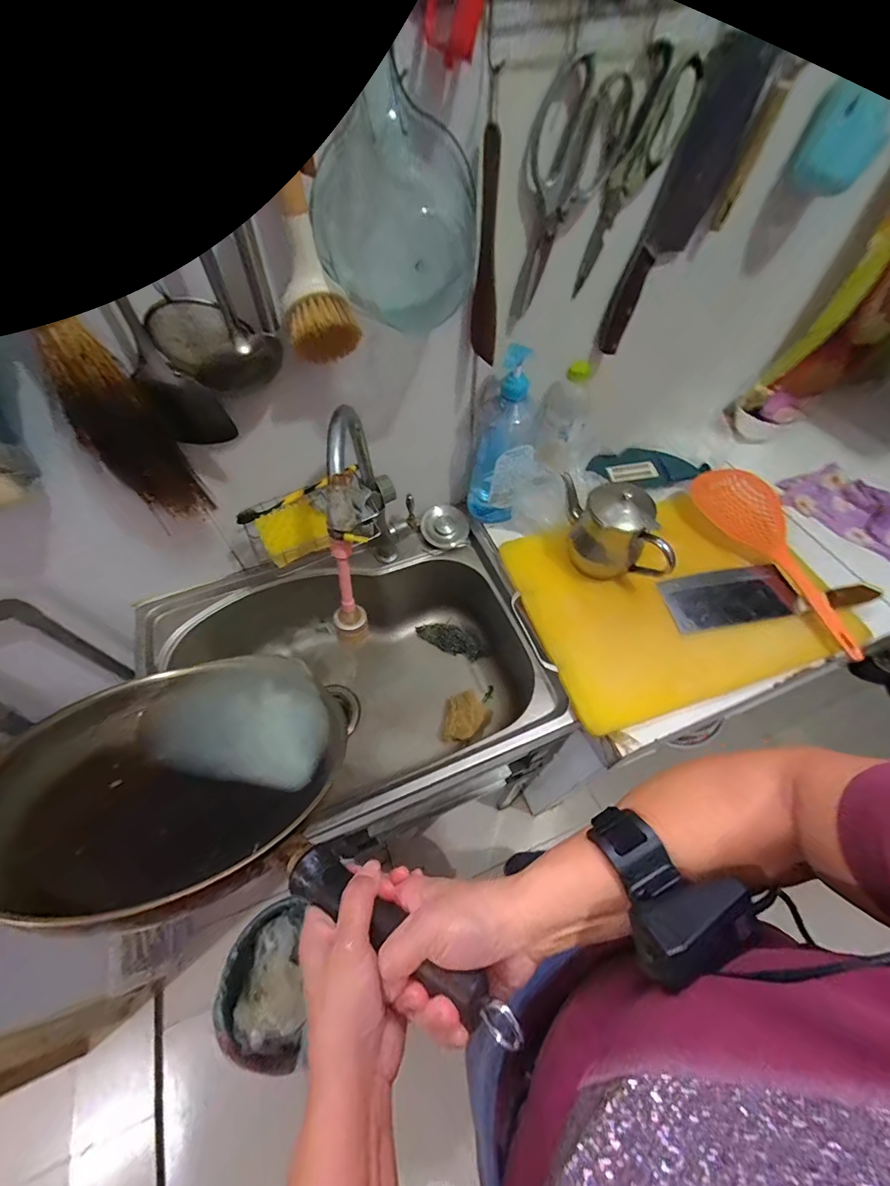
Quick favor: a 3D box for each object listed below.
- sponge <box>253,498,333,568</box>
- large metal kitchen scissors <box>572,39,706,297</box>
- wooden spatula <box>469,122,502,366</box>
[{"bbox_3d":[-0.201,-0.084,0.573,0.083,0.040,0.077,-24,60,-14],"label":"sponge"},{"bbox_3d":[0.201,-0.451,0.479,0.081,0.198,0.012,-8,54,-31],"label":"large metal kitchen scissors"},{"bbox_3d":[0.045,-0.358,0.467,0.010,0.195,0.047,-24,60,-14],"label":"wooden spatula"}]

